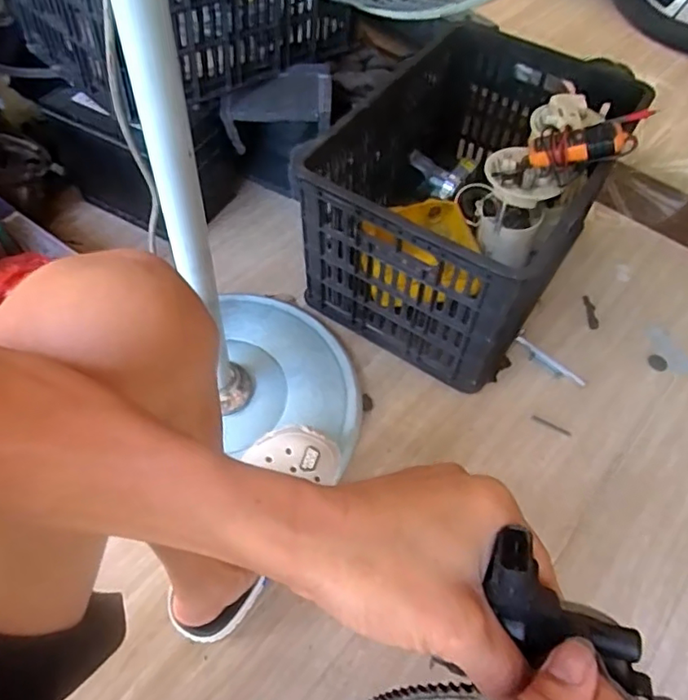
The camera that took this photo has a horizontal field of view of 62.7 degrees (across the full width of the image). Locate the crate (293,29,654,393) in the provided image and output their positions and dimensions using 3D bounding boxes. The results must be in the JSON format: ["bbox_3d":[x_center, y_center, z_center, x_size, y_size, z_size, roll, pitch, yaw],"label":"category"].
[{"bbox_3d":[0.191,-0.250,0.898,0.351,0.272,0.492,28,60,17],"label":"crate"}]

